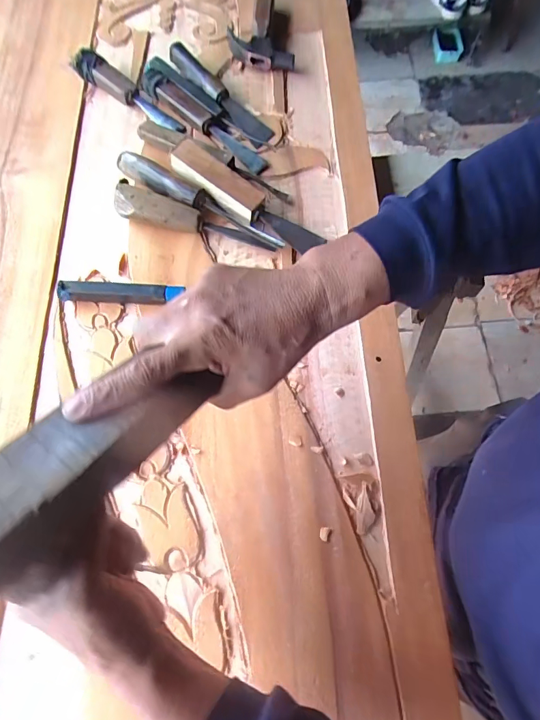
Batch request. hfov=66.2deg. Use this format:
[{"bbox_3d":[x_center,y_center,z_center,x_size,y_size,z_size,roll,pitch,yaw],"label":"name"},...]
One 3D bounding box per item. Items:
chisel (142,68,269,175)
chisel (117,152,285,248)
[{"bbox_3d":[-0.088,-0.325,0.562,0.211,0.038,0.027,39,74,13],"label":"chisel"},{"bbox_3d":[-0.088,-0.199,0.518,0.236,0.038,0.032,30,73,11],"label":"chisel"}]

